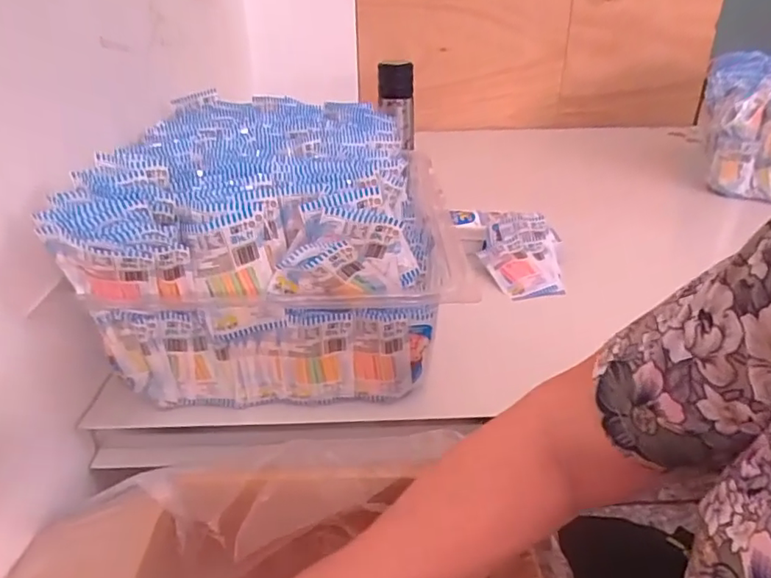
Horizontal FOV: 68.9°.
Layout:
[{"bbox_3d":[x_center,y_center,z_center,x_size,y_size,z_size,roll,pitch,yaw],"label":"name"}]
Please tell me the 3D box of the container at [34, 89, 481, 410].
[{"bbox_3d":[-0.103,-0.069,0.605,0.298,0.194,0.403,-3,28,-3],"label":"container"}]

